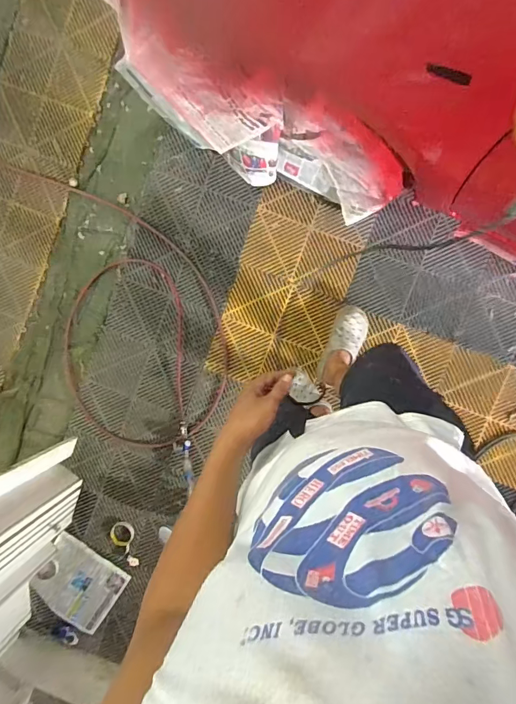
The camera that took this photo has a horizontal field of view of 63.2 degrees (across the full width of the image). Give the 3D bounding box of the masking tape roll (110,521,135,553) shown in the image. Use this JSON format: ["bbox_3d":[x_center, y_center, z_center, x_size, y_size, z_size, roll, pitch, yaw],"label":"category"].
[{"bbox_3d":[-0.506,0.680,1.564,0.090,0.024,0.096,0,94,5],"label":"masking tape roll"}]

